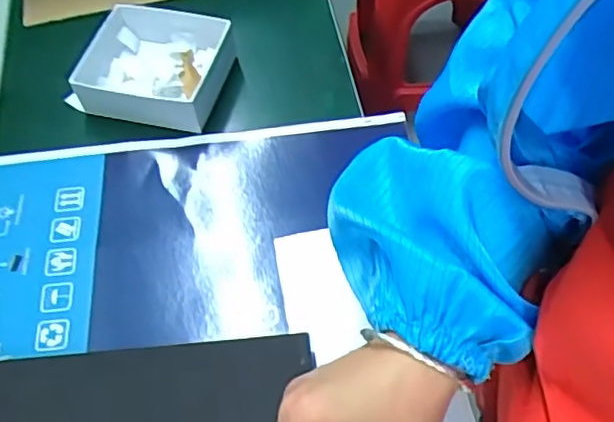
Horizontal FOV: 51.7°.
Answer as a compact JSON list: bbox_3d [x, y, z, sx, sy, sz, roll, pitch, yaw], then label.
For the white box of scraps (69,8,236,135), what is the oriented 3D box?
[{"bbox_3d":[-0.129,-0.119,0.520,0.121,0.038,0.098,6,59,8],"label":"white box of scraps"}]

